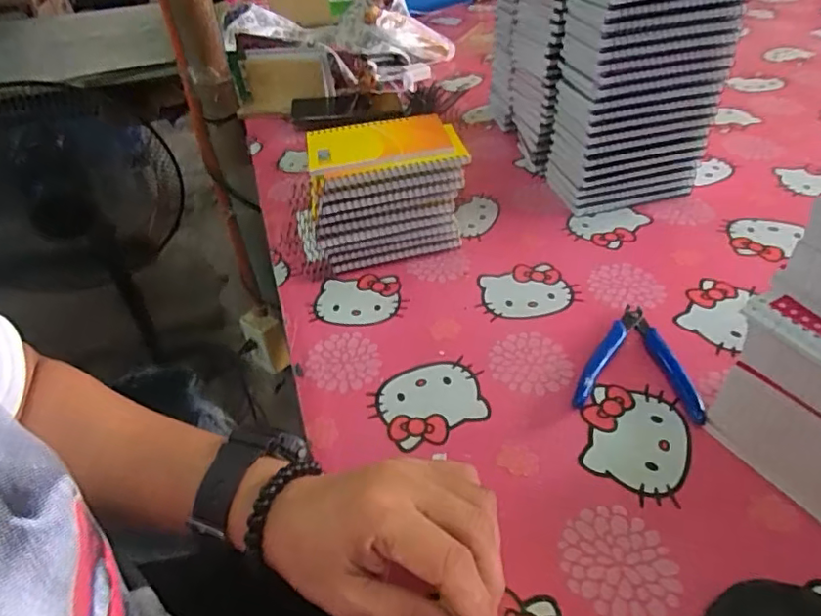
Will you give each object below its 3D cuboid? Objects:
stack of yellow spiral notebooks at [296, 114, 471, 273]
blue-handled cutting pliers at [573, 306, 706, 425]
[{"bbox_3d":[-0.032,-0.111,0.558,0.164,0.115,0.092,-13,40,-8],"label":"stack of yellow spiral notebooks"},{"bbox_3d":[0.172,0.037,0.433,0.084,0.014,0.107,6,41,14],"label":"blue-handled cutting pliers"}]

